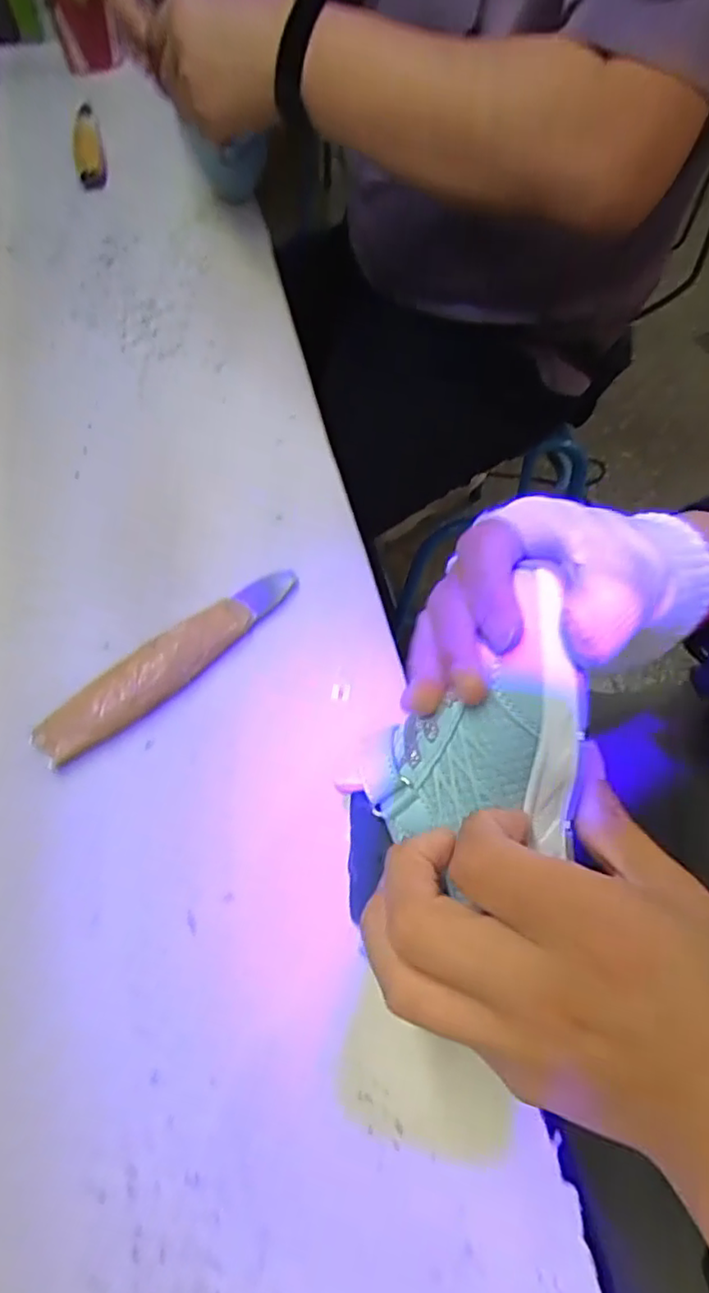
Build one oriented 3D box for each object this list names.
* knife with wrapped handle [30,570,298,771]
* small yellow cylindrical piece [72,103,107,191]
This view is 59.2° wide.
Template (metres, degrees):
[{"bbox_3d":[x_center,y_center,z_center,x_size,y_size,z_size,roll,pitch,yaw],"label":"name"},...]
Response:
[{"bbox_3d":[-0.096,0.007,0.346,0.165,0.024,0.026,-38,67,-20],"label":"knife with wrapped handle"},{"bbox_3d":[-0.279,-0.526,0.650,0.029,0.016,0.163,-14,61,-9],"label":"small yellow cylindrical piece"}]

